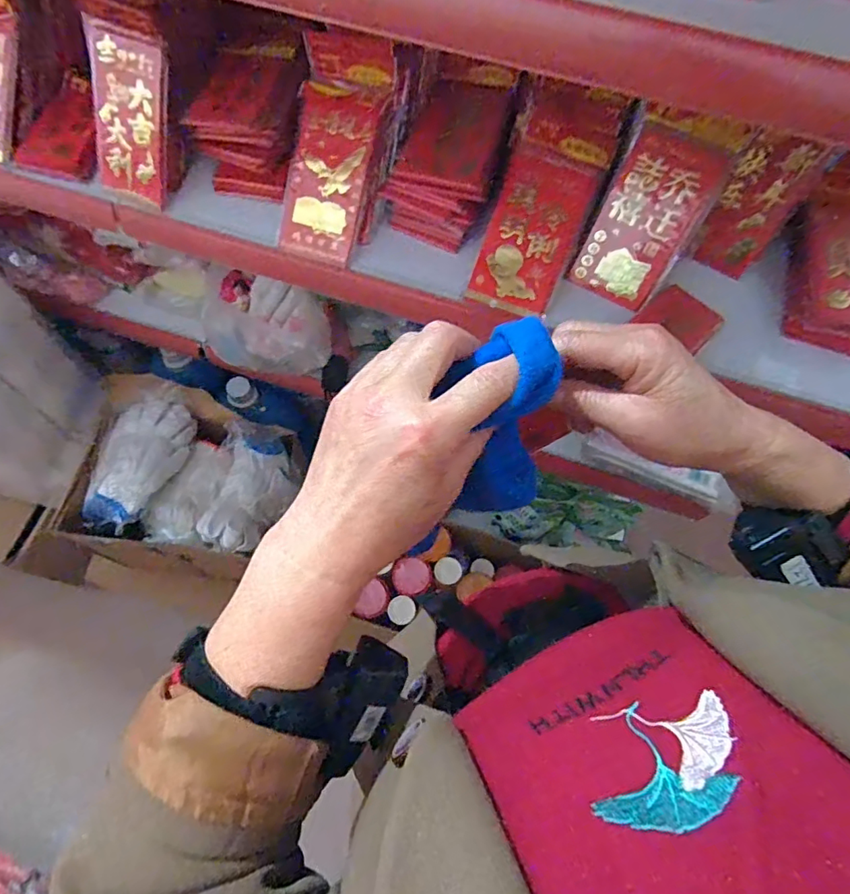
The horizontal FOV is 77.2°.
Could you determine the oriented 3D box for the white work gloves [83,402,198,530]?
[{"bbox_3d":[-0.485,0.024,0.888,0.143,0.067,0.231,15,68,4],"label":"white work gloves"}]

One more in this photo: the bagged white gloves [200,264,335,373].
[{"bbox_3d":[-0.223,-0.174,0.759,0.156,0.086,0.112,17,68,4],"label":"bagged white gloves"}]

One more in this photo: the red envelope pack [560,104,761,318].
[{"bbox_3d":[0.239,-0.252,0.567,0.102,0.190,0.017,27,25,7],"label":"red envelope pack"}]

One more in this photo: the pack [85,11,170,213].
[{"bbox_3d":[-0.332,-0.366,0.595,0.099,0.167,0.013,20,31,5],"label":"pack"}]

